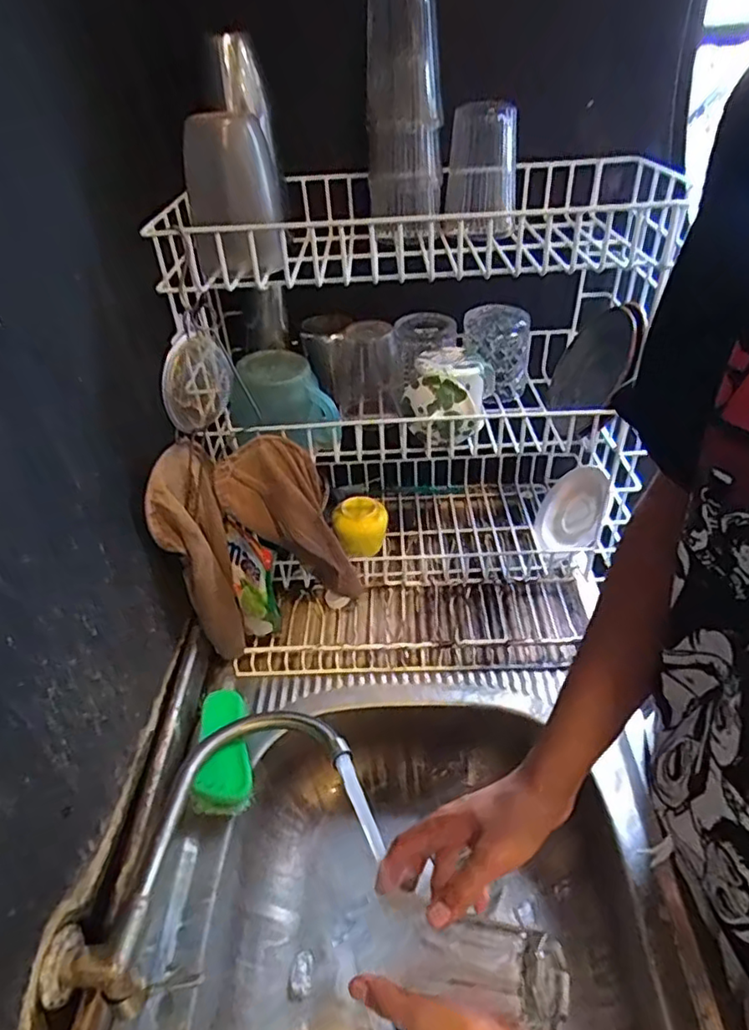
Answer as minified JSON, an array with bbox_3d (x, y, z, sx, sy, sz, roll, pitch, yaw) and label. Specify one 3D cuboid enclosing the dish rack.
[{"bbox_3d":[0.060,-0.104,0.686,0.476,0.466,0.338,-3,41,2],"label":"dish rack"}]

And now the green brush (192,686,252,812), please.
[{"bbox_3d":[-0.152,0.239,0.614,0.054,0.055,0.128,-8,41,-4],"label":"green brush"}]

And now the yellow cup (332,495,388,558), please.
[{"bbox_3d":[-0.019,0.016,0.813,0.070,0.068,0.060,-9,41,-5],"label":"yellow cup"}]

